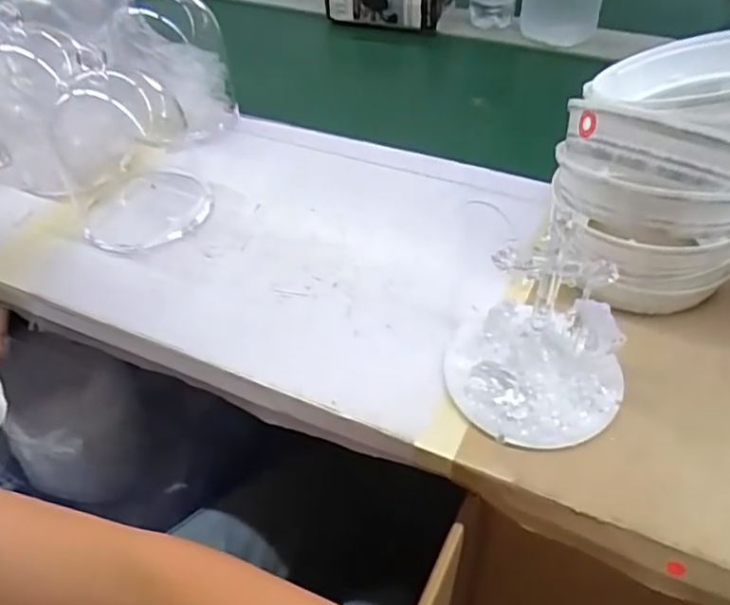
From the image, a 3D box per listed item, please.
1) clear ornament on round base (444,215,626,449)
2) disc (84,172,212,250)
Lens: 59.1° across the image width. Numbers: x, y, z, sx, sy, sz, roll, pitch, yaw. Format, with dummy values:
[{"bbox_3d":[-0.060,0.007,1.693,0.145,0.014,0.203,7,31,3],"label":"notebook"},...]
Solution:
[{"bbox_3d":[0.121,0.024,0.448,0.112,0.119,0.107,-2,47,2],"label":"clear ornament on round base"},{"bbox_3d":[-0.229,-0.096,0.669,0.107,0.013,0.124,25,54,25],"label":"disc"}]

